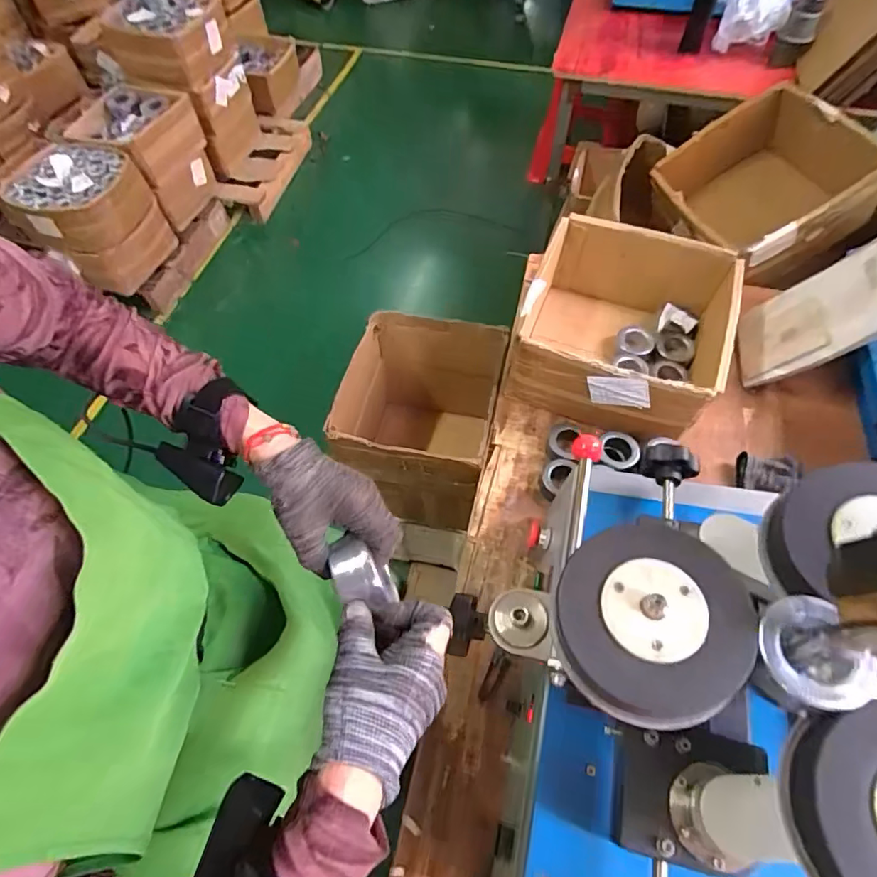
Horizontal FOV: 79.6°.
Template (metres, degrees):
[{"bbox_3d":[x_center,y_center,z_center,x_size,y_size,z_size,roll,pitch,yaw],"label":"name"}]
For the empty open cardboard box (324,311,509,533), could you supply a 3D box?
[{"bbox_3d":[-0.051,-0.029,1.137,0.323,0.332,0.321,10,60,7],"label":"empty open cardboard box"}]

